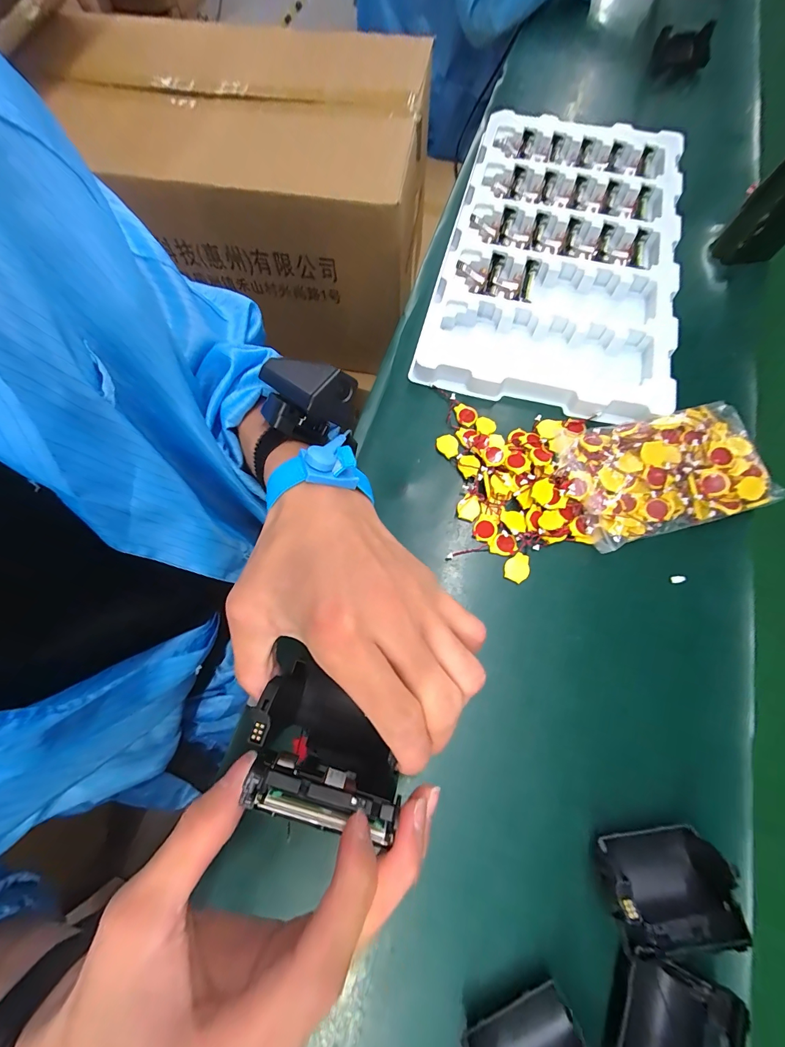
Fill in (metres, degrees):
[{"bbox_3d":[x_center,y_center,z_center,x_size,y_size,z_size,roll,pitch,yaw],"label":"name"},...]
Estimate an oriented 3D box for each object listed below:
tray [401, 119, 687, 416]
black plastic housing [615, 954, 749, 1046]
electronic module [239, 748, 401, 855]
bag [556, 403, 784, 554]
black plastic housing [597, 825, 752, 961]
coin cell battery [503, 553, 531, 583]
[{"bbox_3d":[0.189,-0.313,0.429,0.249,0.028,0.425,14,72,6],"label":"tray"},{"bbox_3d":[0.157,0.290,0.211,0.058,0.034,0.072,23,73,9],"label":"black plastic housing"},{"bbox_3d":[-0.030,0.122,0.170,0.065,0.019,0.018,16,72,2],"label":"electronic module"},{"bbox_3d":[0.231,-0.043,0.330,0.163,0.035,0.101,-16,71,-4],"label":"bag"},{"bbox_3d":[0.169,0.225,0.233,0.073,0.037,0.054,-7,71,-1],"label":"black plastic housing"},{"bbox_3d":[0.105,0.037,0.319,0.020,0.004,0.025,26,73,10],"label":"coin cell battery"}]

